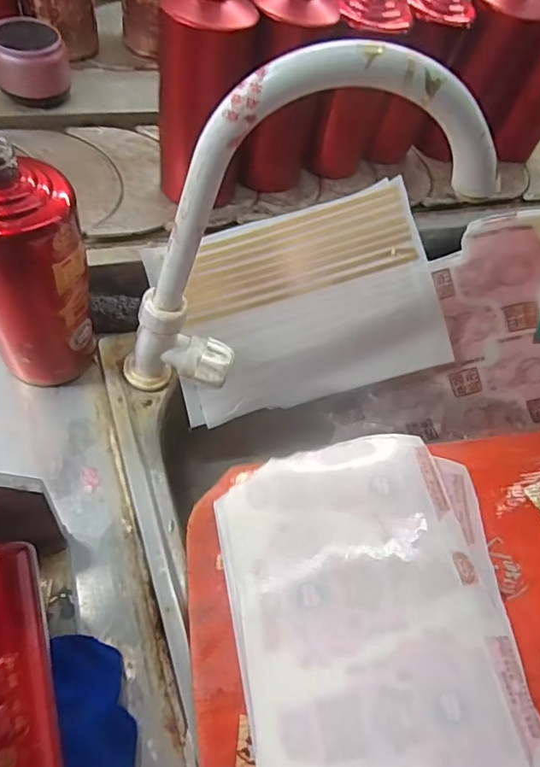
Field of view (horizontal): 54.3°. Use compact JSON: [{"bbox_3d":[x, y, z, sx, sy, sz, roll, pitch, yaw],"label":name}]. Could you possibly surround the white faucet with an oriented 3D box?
[{"bbox_3d":[0.008,-0.084,0.360,0.234,0.266,0.043,-6,60,-14],"label":"white faucet"}]

